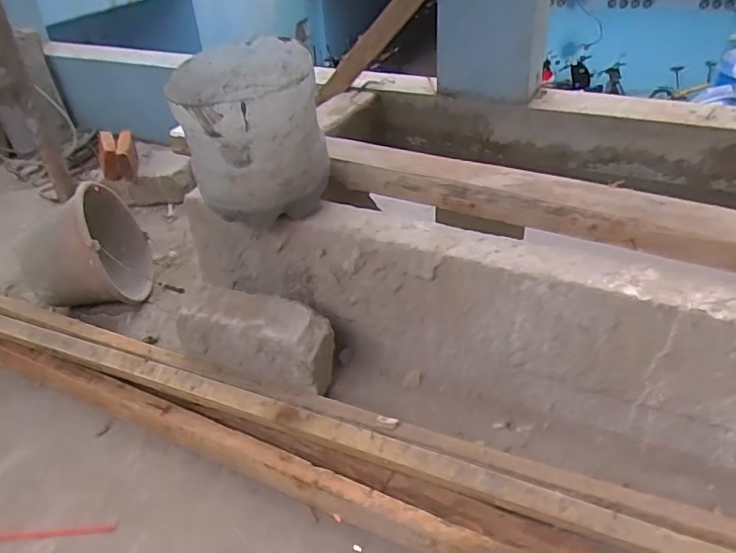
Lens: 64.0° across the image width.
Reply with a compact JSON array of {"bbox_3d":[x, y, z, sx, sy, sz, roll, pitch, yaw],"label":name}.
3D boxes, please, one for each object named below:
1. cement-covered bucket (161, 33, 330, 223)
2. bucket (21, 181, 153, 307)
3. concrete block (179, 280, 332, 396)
[{"bbox_3d":[-0.204,-0.247,1.051,0.227,0.255,0.243,-3,36,2],"label":"cement-covered bucket"},{"bbox_3d":[-0.660,-0.055,1.363,0.245,0.269,0.245,-16,-3,8],"label":"bucket"},{"bbox_3d":[-0.208,0.112,1.107,0.293,0.144,0.116,12,39,22],"label":"concrete block"}]

